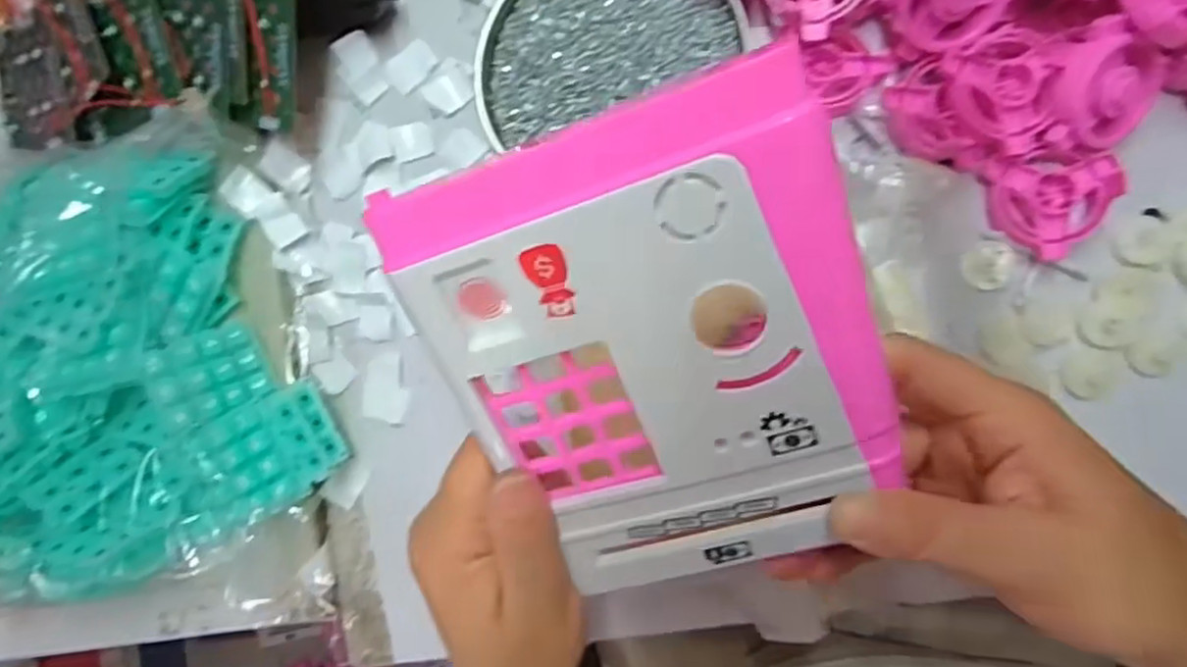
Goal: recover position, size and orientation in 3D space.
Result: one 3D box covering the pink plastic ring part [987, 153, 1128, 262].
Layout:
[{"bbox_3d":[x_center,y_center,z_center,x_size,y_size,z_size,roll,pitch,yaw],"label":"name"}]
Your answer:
[{"bbox_3d":[0.217,-0.057,0.316,0.052,0.019,0.044,-4,89,10],"label":"pink plastic ring part"}]

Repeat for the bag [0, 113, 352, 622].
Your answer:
[{"bbox_3d":[-0.255,0.029,0.360,0.205,0.073,0.280,-10,88,10],"label":"bag"}]

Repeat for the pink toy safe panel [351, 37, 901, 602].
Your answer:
[{"bbox_3d":[0.022,0.012,0.210,0.125,0.015,0.155,-17,115,17],"label":"pink toy safe panel"}]

